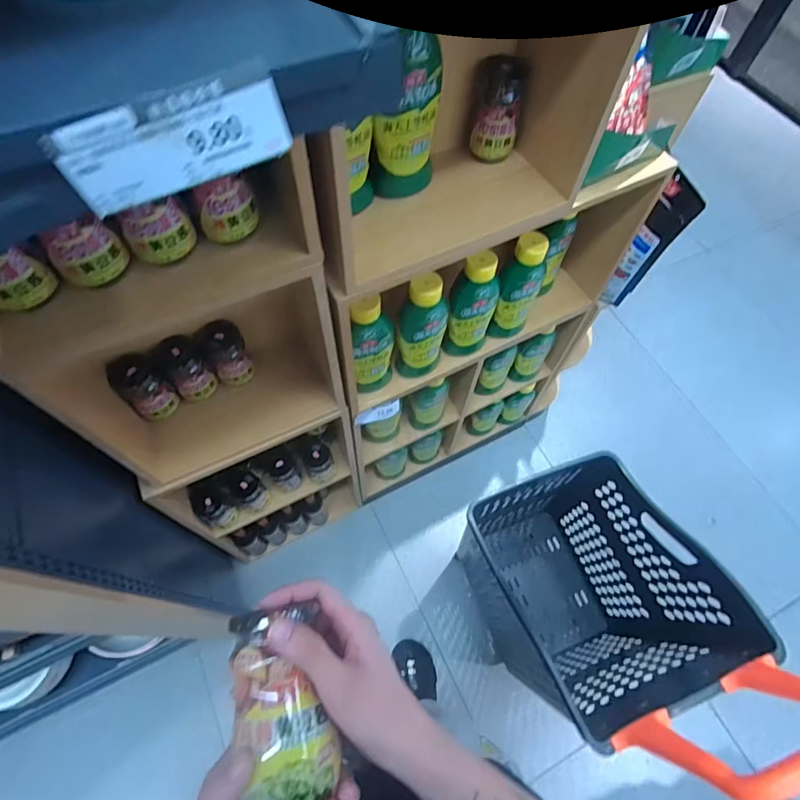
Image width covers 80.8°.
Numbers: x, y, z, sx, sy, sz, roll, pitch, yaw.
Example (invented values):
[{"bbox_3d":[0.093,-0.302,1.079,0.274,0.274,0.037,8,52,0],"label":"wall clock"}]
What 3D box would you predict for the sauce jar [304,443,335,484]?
[{"bbox_3d":[-0.192,0.151,1.126,0.062,0.108,0.067,1,63,-2],"label":"sauce jar"}]

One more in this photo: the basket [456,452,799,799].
[{"bbox_3d":[0.399,0.395,1.009,0.382,0.827,0.500,-16,65,-10],"label":"basket"}]

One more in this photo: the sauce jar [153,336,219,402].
[{"bbox_3d":[-0.373,-0.051,0.824,0.070,0.115,0.071,1,63,-2],"label":"sauce jar"}]

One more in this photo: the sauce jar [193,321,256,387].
[{"bbox_3d":[-0.309,-0.083,0.830,0.075,0.109,0.075,1,63,-2],"label":"sauce jar"}]

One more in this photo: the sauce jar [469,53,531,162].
[{"bbox_3d":[0.143,-0.429,0.699,0.071,0.117,0.065,9,63,3],"label":"sauce jar"}]

